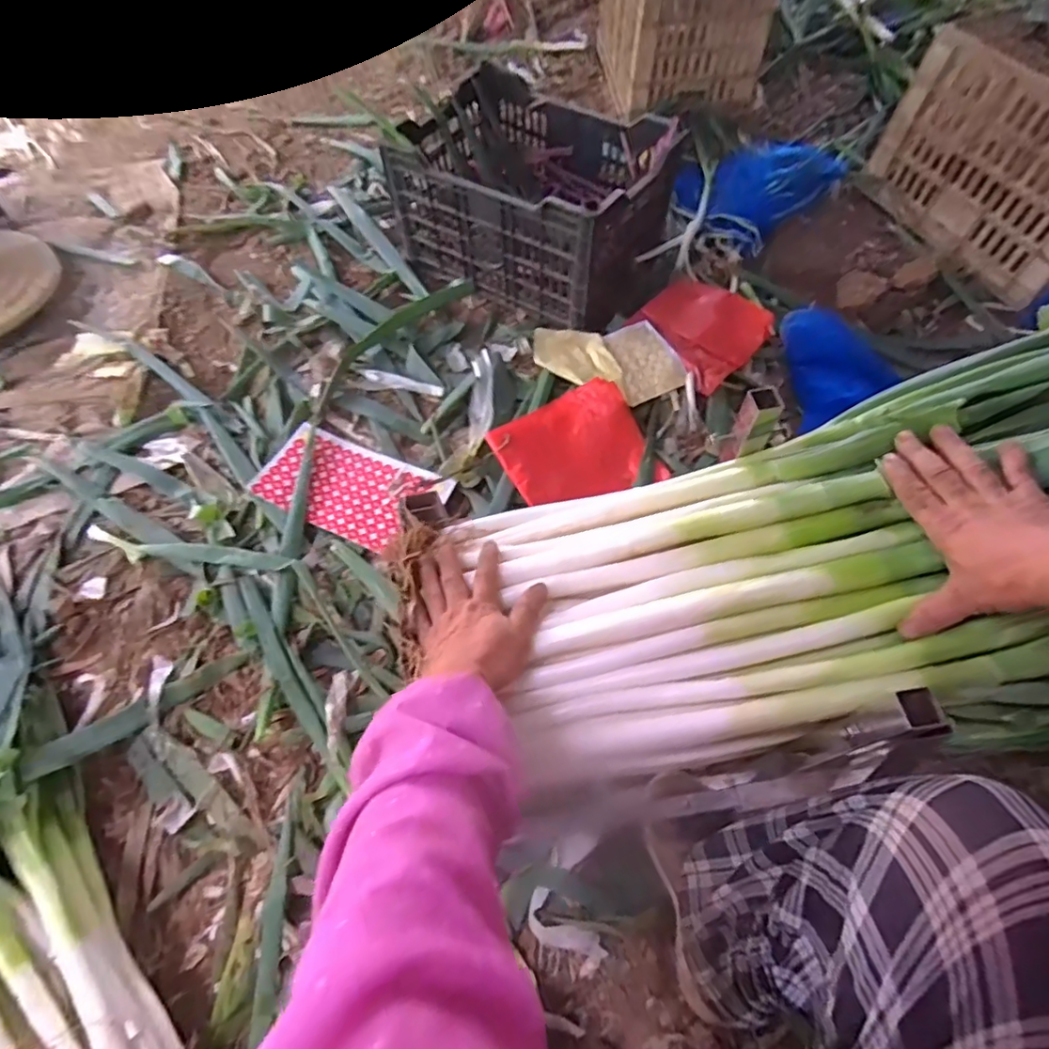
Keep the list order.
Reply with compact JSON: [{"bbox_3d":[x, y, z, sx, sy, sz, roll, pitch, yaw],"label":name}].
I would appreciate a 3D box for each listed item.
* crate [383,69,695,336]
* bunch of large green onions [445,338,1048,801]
[{"bbox_3d":[0.029,-0.635,1.106,0.490,0.222,0.337,29,68,17],"label":"crate"},{"bbox_3d":[0.293,0.012,0.462,0.683,0.107,0.296,-21,65,11],"label":"bunch of large green onions"}]

